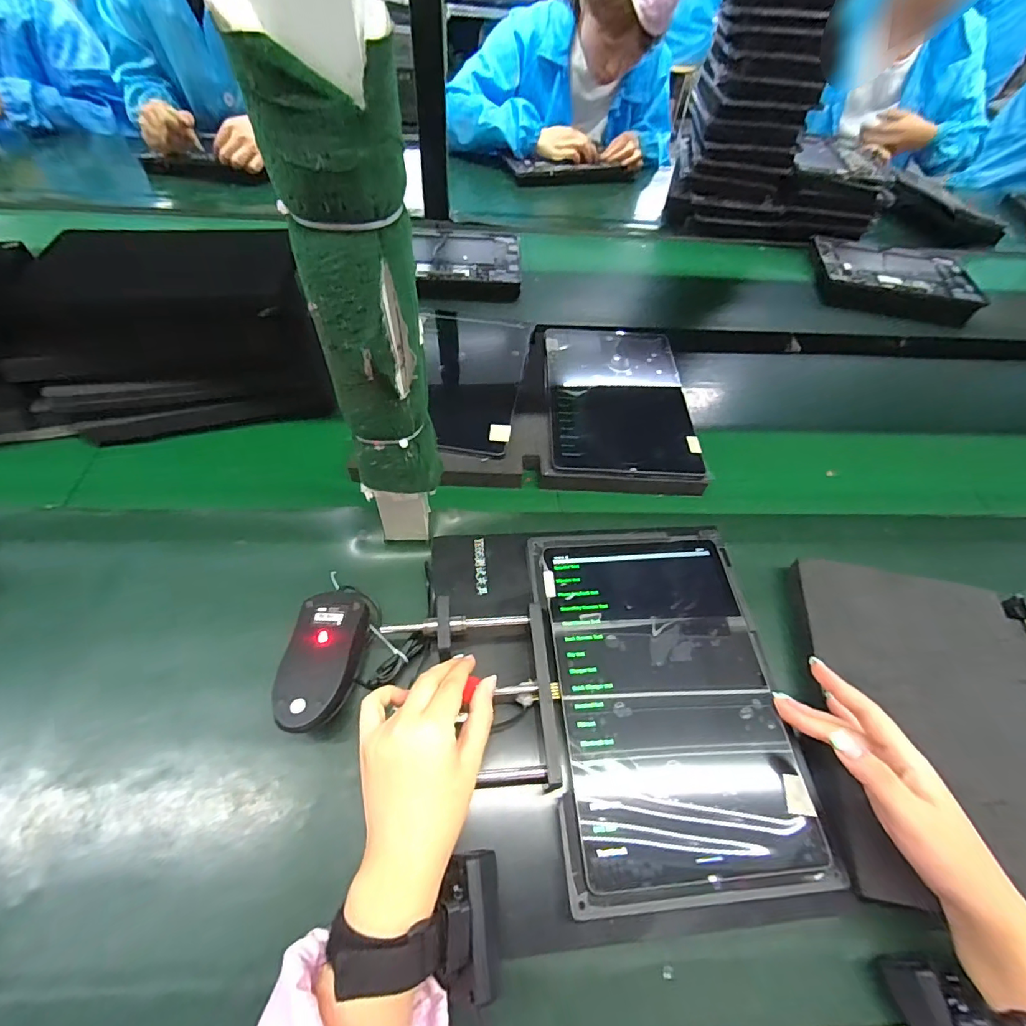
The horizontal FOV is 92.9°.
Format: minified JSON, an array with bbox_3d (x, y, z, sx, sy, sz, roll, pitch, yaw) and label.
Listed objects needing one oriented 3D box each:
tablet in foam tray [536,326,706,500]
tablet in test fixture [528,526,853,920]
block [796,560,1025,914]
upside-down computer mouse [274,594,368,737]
[{"bbox_3d":[0.119,-0.139,0.591,0.179,0.026,0.263,1,56,-2],"label":"tablet in foam tray"},{"bbox_3d":[0.117,0.131,0.386,0.193,0.025,0.279,-2,56,-5],"label":"tablet in test fixture"},{"bbox_3d":[0.340,0.166,0.397,0.212,0.027,0.258,10,56,4],"label":"block"},{"bbox_3d":[-0.150,0.114,0.388,0.056,0.031,0.112,3,56,-1],"label":"upside-down computer mouse"}]

